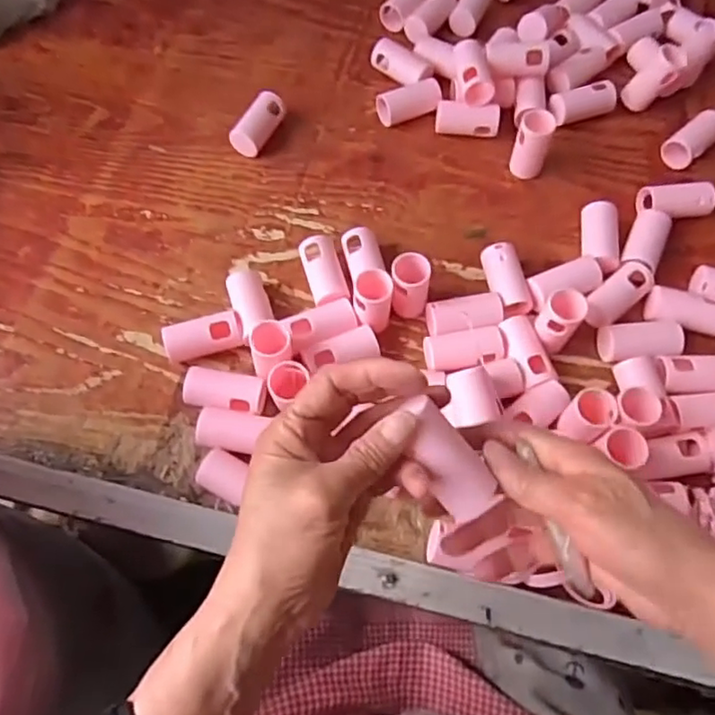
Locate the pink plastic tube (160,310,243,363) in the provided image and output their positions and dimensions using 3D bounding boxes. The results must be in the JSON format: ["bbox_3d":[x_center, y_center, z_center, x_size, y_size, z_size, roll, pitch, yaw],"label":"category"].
[{"bbox_3d":[-0.125,-0.016,0.514,0.063,0.033,0.028,-13,66,-7],"label":"pink plastic tube"}]

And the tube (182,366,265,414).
[{"bbox_3d":[-0.105,0.027,0.493,0.061,0.027,0.036,6,65,1],"label":"tube"}]

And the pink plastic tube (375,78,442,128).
[{"bbox_3d":[0.054,-0.259,0.631,0.065,0.026,0.026,-17,66,-9],"label":"pink plastic tube"}]

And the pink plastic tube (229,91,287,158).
[{"bbox_3d":[-0.099,-0.232,0.610,0.028,0.025,0.066,29,81,14],"label":"pink plastic tube"}]

